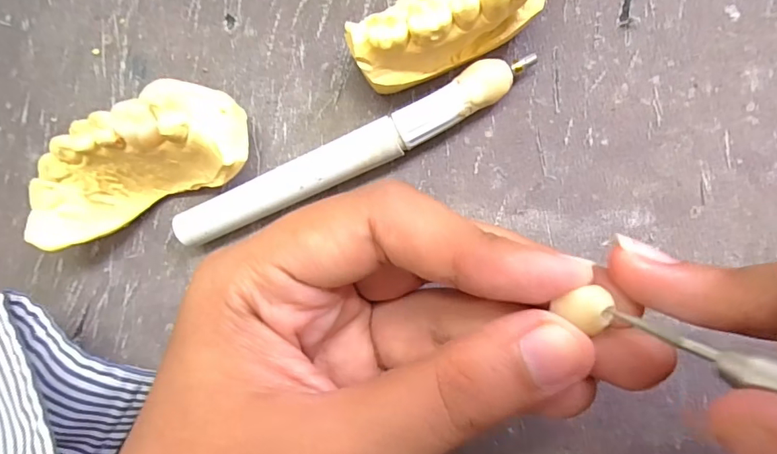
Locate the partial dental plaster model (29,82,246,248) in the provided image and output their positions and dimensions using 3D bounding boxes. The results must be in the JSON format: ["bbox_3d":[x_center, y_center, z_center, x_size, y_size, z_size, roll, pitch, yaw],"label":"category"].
[{"bbox_3d":[-0.074,-0.019,0.143,0.069,0.027,0.028,-21,88,9],"label":"partial dental plaster model"}]

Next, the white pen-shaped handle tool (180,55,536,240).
[{"bbox_3d":[-0.012,-0.020,0.140,0.110,0.014,0.013,-24,88,8],"label":"white pen-shaped handle tool"}]

